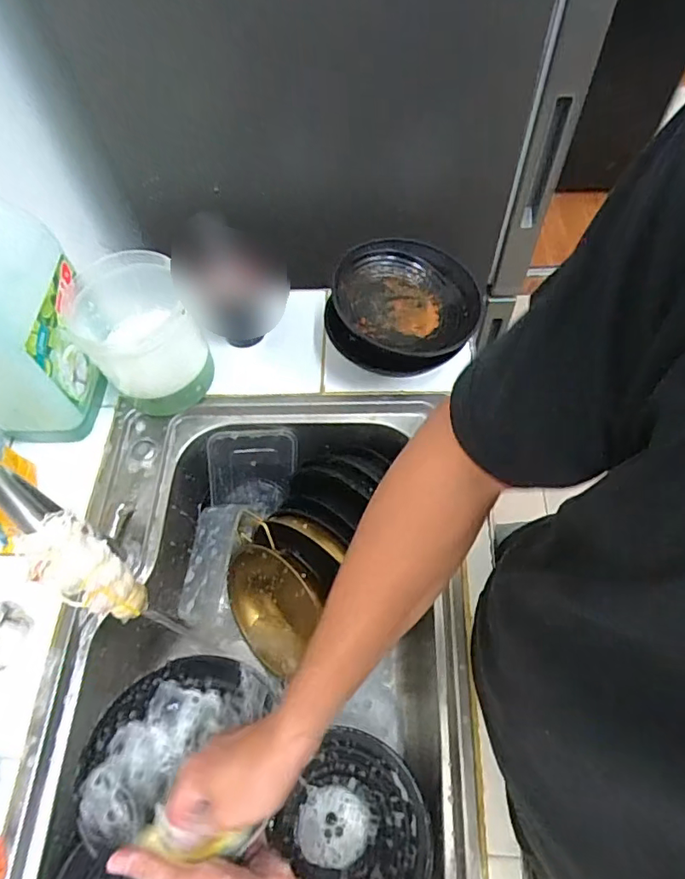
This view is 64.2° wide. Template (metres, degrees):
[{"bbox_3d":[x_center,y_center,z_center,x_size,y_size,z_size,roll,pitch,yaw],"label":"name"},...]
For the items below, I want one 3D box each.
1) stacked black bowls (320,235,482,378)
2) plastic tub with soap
[{"bbox_3d":[0.075,-0.151,0.669,0.168,0.085,0.168,4,61,6],"label":"stacked black bowls"},{"bbox_3d":[-0.241,-0.120,0.658,0.129,0.164,0.130,-1,61,3],"label":"plastic tub with soap"}]

